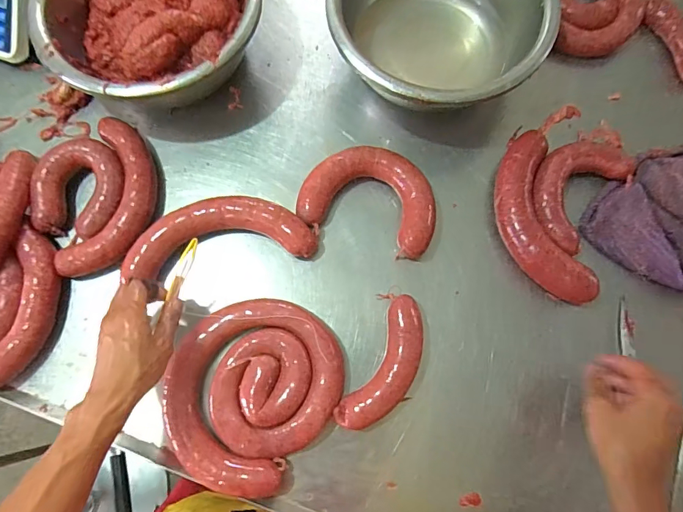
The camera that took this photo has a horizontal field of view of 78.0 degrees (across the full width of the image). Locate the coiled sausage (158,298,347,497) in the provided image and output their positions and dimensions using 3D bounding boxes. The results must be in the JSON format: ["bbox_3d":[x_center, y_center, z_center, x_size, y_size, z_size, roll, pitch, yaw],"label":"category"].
[{"bbox_3d":[-0.107,0.156,0.499,0.193,0.031,0.208,0,74,-1],"label":"coiled sausage"}]

